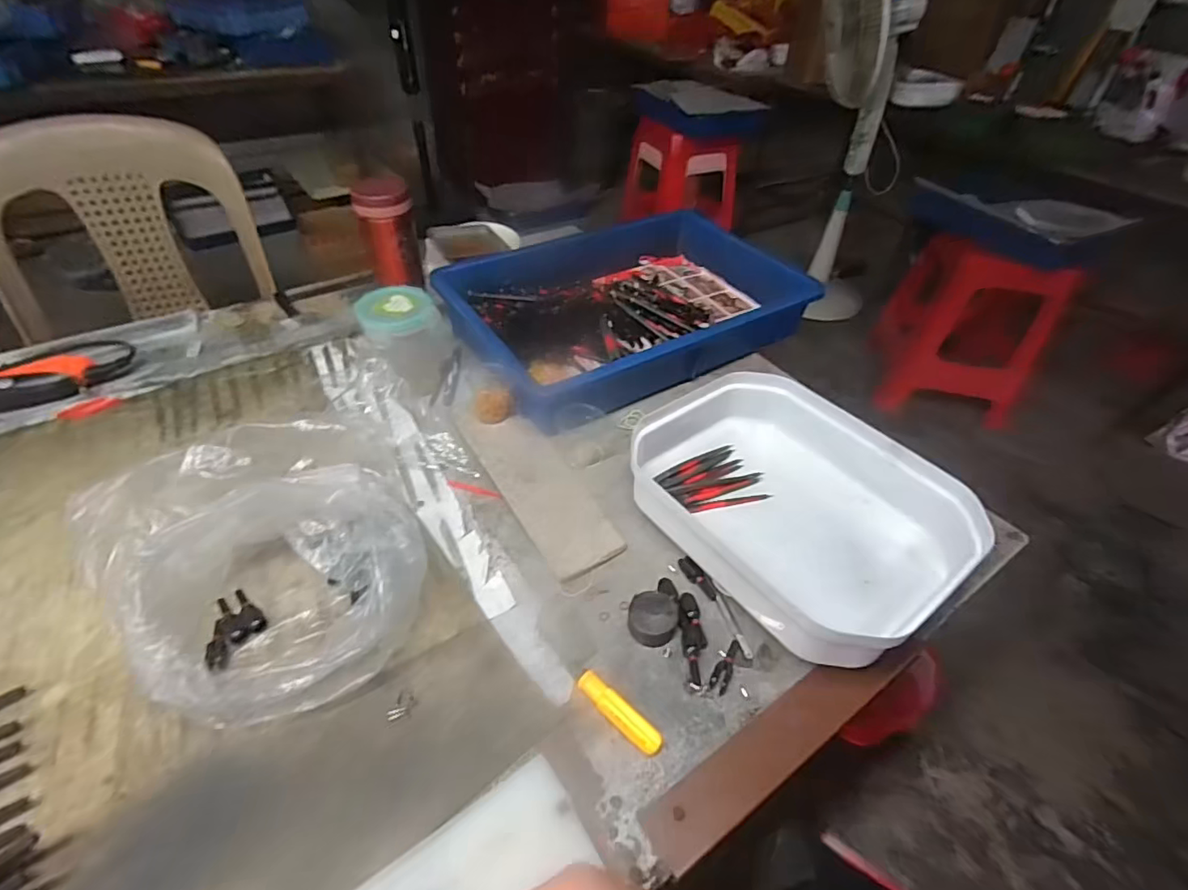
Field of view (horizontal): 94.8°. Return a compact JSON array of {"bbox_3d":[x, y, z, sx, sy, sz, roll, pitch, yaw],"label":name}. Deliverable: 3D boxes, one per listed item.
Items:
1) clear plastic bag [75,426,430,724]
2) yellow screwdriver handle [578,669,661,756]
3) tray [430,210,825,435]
[{"bbox_3d":[-0.234,0.084,0.419,0.221,0.095,0.213,36,53,27],"label":"clear plastic bag"},{"bbox_3d":[0.017,0.188,0.384,0.069,0.013,0.016,34,53,25],"label":"yellow screwdriver handle"},{"bbox_3d":[0.036,-0.182,0.716,0.420,0.076,0.310,-26,54,-27],"label":"tray"}]

